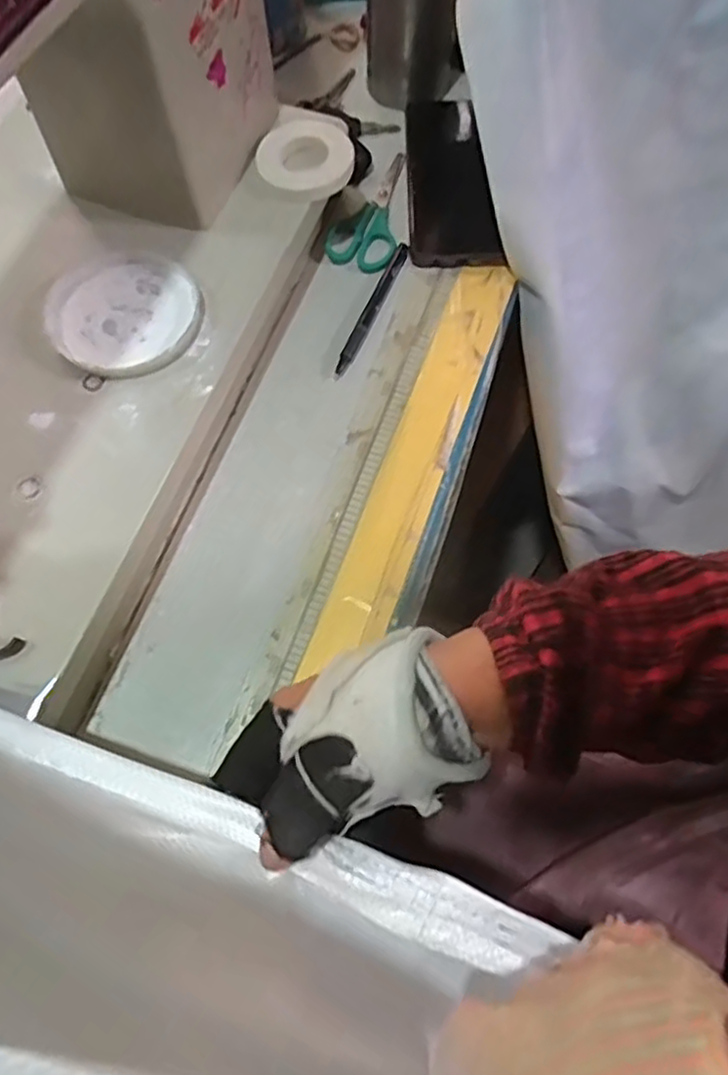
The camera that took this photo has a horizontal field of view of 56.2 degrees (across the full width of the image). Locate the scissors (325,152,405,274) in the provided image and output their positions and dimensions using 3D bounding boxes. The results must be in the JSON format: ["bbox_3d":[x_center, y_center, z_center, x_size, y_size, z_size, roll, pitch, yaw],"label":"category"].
[{"bbox_3d":[0.005,-0.257,0.532,0.051,0.005,0.126,10,69,6],"label":"scissors"}]

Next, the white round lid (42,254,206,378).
[{"bbox_3d":[-0.149,-0.142,0.423,0.092,0.011,0.096,-1,68,2],"label":"white round lid"}]

